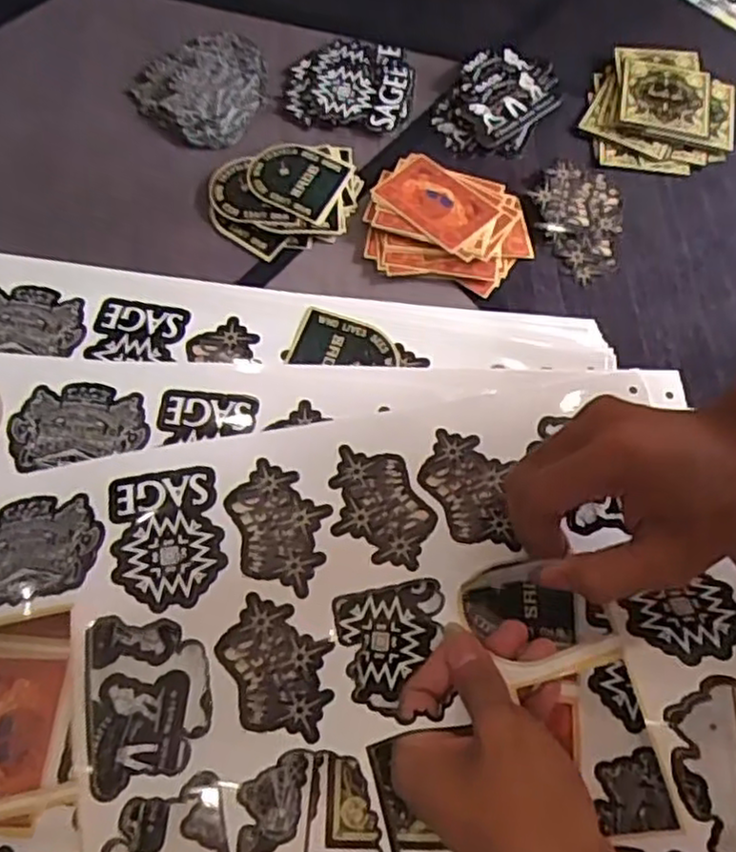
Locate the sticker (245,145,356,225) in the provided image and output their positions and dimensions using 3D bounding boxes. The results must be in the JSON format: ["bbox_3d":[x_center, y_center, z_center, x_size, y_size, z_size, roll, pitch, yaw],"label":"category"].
[{"bbox_3d":[-0.054,-0.176,0.510,0.070,0.005,0.062,19,66,1],"label":"sticker"}]

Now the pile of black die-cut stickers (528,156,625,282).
[{"bbox_3d":[0.151,-0.148,0.506,0.062,0.006,0.100,0,67,-2],"label":"pile of black die-cut stickers"}]

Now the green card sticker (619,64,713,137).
[{"bbox_3d":[0.231,-0.256,0.551,0.065,0.008,0.069,11,70,2],"label":"green card sticker"}]

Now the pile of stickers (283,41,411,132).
[{"bbox_3d":[-0.015,-0.269,0.553,0.096,0.006,0.084,6,67,1],"label":"pile of stickers"}]

